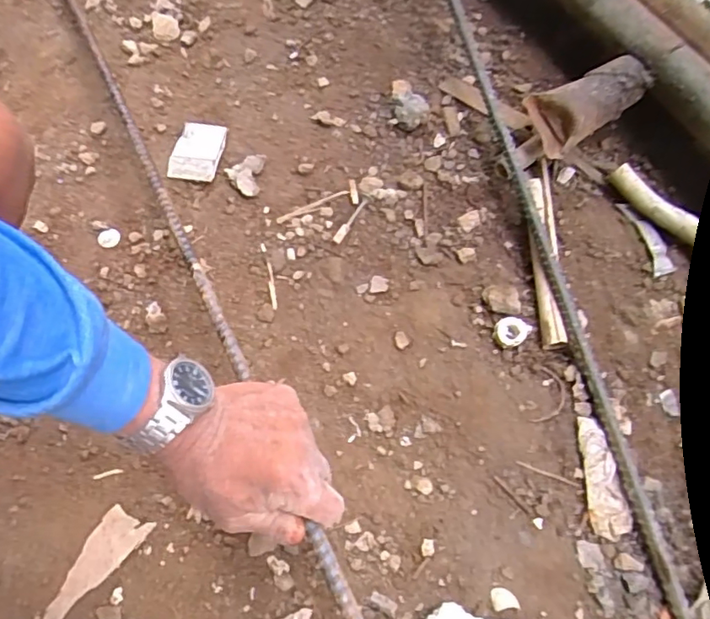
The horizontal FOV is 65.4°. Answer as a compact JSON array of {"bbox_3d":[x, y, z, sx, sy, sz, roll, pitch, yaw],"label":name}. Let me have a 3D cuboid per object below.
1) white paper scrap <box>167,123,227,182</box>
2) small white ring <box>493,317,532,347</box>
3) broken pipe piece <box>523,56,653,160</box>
[{"bbox_3d":[-0.170,-0.169,0.594,0.053,0.012,0.066,9,69,5],"label":"white paper scrap"},{"bbox_3d":[0.136,0.020,0.485,0.027,0.010,0.026,-1,68,1],"label":"small white ring"},{"bbox_3d":[0.226,-0.199,0.538,0.113,0.040,0.062,-25,70,-8],"label":"broken pipe piece"}]

